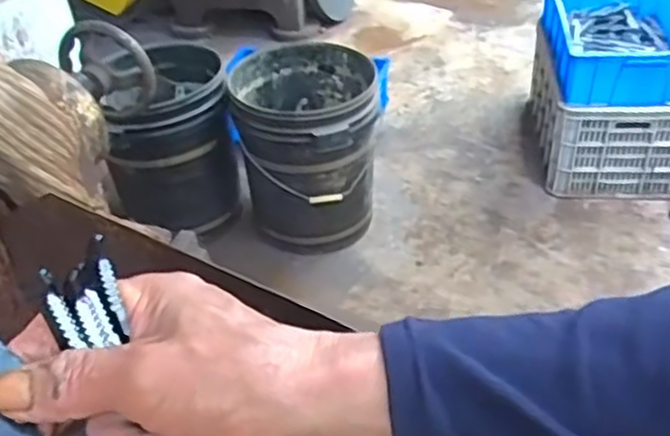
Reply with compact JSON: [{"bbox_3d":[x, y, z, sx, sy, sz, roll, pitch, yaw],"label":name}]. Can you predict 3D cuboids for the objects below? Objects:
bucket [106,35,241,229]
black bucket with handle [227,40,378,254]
[{"bbox_3d":[-0.429,-0.202,1.854,0.320,0.360,0.361,-14,40,-12],"label":"bucket"},{"bbox_3d":[-0.070,-0.160,1.797,0.335,0.415,0.360,-2,39,2],"label":"black bucket with handle"}]

